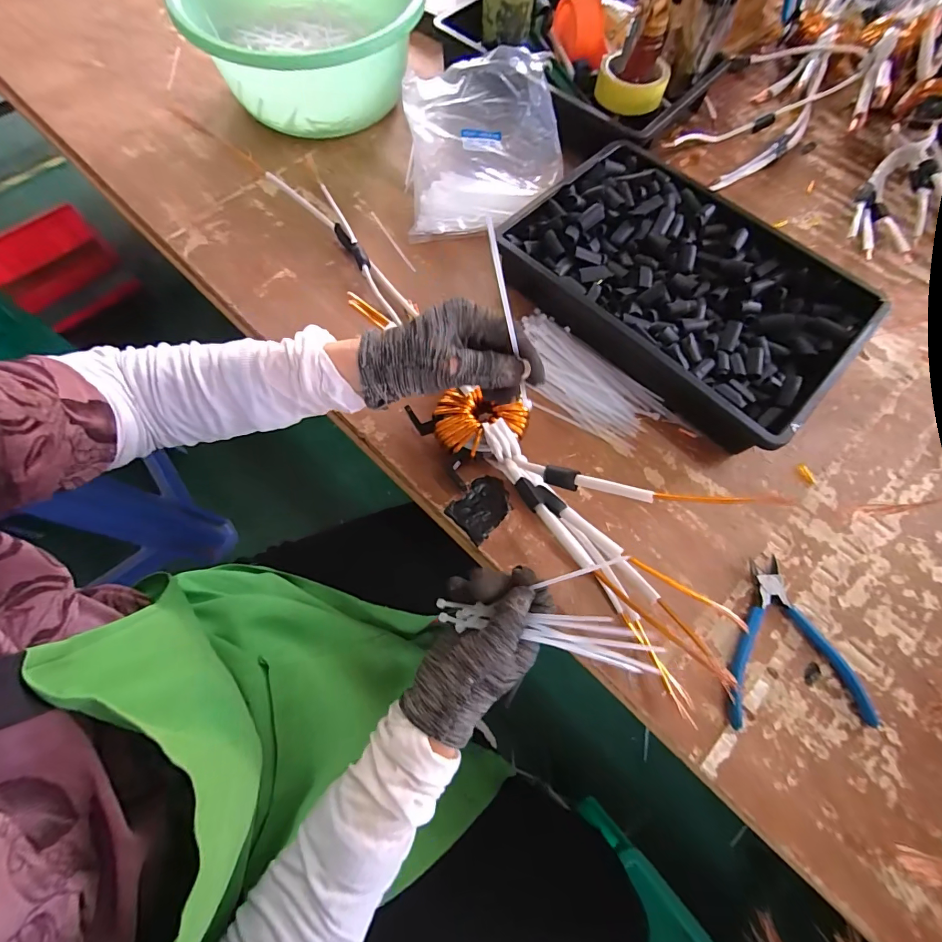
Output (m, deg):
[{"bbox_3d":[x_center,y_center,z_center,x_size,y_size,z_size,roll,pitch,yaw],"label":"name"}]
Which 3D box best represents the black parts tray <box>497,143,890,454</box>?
[{"bbox_3d":[0.234,-0.208,0.482,0.357,0.067,0.246,40,74,13],"label":"black parts tray"}]

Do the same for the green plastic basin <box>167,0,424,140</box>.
[{"bbox_3d":[-0.221,-0.596,0.586,0.298,0.119,0.309,-12,69,-5],"label":"green plastic basin"}]

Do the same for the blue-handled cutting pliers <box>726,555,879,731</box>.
[{"bbox_3d":[0.279,0.148,0.373,0.126,0.011,0.134,0,70,-1],"label":"blue-handled cutting pliers"}]

